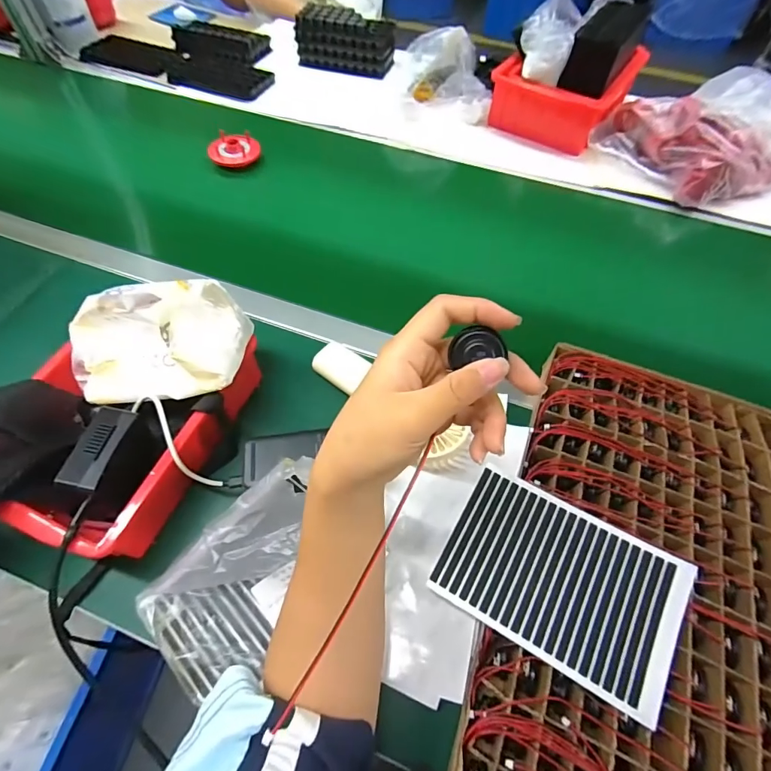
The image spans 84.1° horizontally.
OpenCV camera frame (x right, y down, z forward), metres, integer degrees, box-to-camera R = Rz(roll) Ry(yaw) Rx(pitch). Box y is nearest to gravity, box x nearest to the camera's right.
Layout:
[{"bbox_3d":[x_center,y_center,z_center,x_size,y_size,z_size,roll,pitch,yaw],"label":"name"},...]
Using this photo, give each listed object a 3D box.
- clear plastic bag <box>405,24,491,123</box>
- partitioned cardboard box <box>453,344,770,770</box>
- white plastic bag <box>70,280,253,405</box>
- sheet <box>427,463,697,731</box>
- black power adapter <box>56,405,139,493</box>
[{"bbox_3d":[0.114,-0.554,0.772,0.158,0.091,0.162,5,59,1],"label":"clear plastic bag"},{"bbox_3d":[0.230,0.171,0.363,0.251,0.037,0.430,19,60,9],"label":"partitioned cardboard box"},{"bbox_3d":[-0.220,-0.047,0.408,0.169,0.085,0.107,7,59,2],"label":"white plastic bag"},{"bbox_3d":[0.144,0.157,0.353,0.180,0.007,0.122,27,65,17],"label":"sheet"},{"bbox_3d":[-0.239,0.049,0.354,0.031,0.014,0.071,9,59,3],"label":"black power adapter"}]

